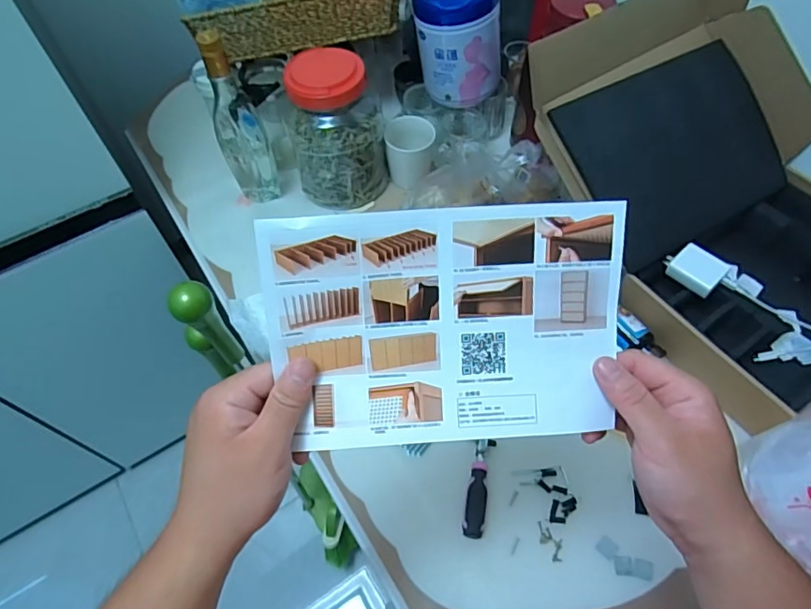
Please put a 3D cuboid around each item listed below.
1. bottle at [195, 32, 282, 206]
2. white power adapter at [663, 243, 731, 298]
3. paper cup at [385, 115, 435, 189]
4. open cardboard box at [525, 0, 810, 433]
[{"bbox_3d":[-0.253,-0.273,0.792,0.071,0.273,0.058,-21,60,-11],"label":"bottle"},{"bbox_3d":[0.393,-0.049,0.710,0.051,0.028,0.070,-37,64,-20],"label":"white power adapter"},{"bbox_3d":[0.008,-0.257,0.882,0.072,0.098,0.068,-1,58,1],"label":"paper cup"},{"bbox_3d":[0.436,-0.152,0.706,0.384,0.272,0.492,-30,62,-17],"label":"open cardboard box"}]

